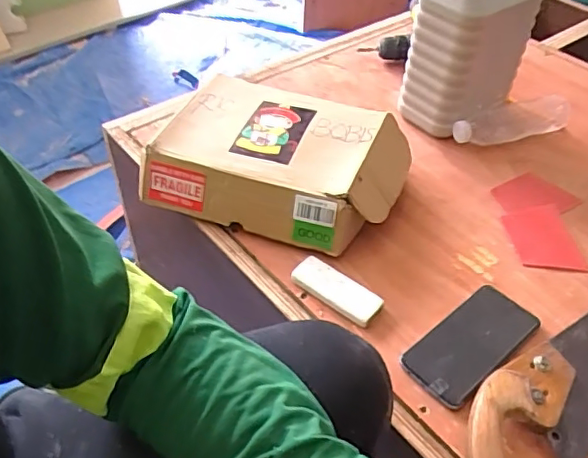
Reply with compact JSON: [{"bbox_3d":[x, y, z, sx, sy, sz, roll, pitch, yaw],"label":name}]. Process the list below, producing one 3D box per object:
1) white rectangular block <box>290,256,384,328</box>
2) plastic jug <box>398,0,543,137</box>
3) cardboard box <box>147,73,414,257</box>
[{"bbox_3d":[0.048,0.069,0.630,0.104,0.019,0.041,29,50,24],"label":"white rectangular block"},{"bbox_3d":[0.261,-0.263,0.815,0.159,0.235,0.110,-25,51,-24],"label":"plastic jug"},{"bbox_3d":[-0.016,-0.090,0.745,0.314,0.094,0.224,15,47,13],"label":"cardboard box"}]

